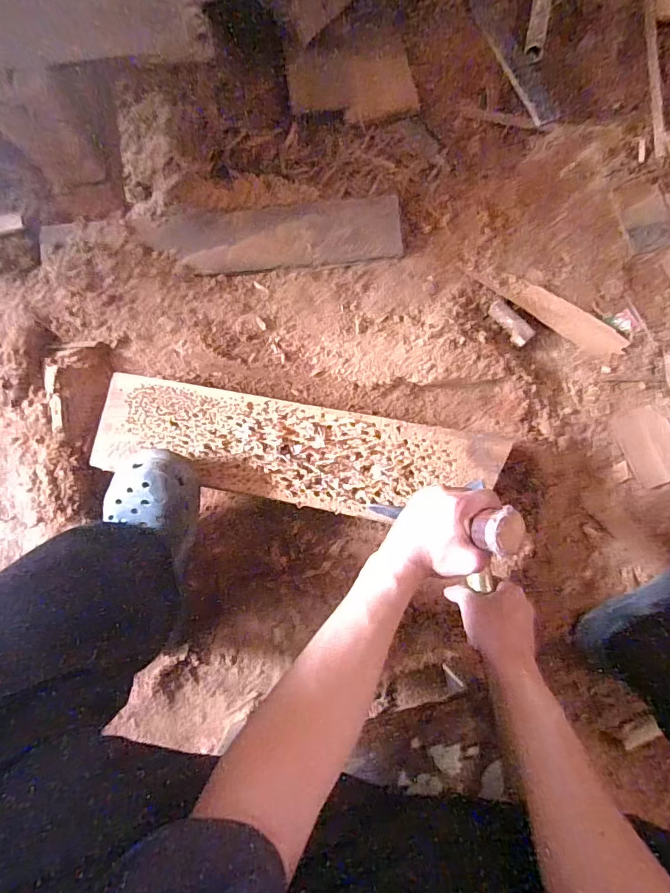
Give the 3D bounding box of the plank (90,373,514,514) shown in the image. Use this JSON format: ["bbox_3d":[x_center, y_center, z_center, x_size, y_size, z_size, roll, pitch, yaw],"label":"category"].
[{"bbox_3d":[-0.046,0.005,0.588,0.483,0.012,0.120,8,83,2],"label":"plank"}]

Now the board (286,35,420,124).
[{"bbox_3d":[0.026,-0.525,0.697,0.180,0.014,0.096,-6,109,1],"label":"board"}]

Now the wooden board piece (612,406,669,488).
[{"bbox_3d":[0.428,-0.001,0.649,0.072,0.006,0.107,-22,83,-5],"label":"wooden board piece"}]

